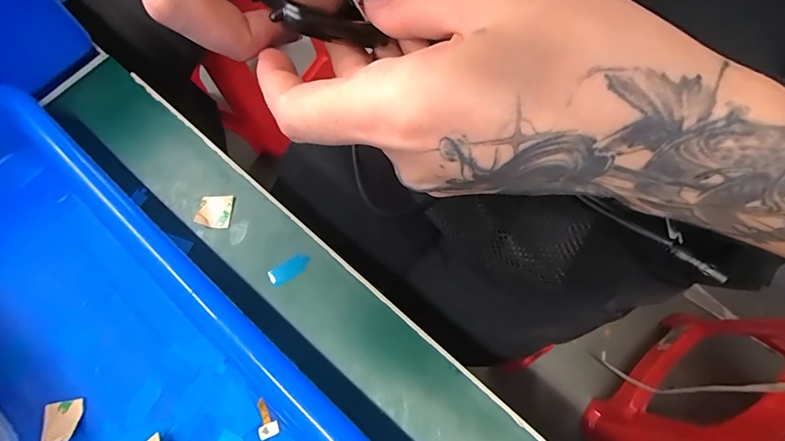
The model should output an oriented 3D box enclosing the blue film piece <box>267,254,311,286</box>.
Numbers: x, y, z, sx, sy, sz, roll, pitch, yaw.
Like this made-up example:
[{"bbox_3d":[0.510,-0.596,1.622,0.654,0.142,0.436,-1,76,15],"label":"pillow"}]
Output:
[{"bbox_3d":[-0.043,0.019,0.163,0.018,0.004,0.008,-36,70,-7],"label":"blue film piece"}]

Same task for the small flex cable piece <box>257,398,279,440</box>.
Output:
[{"bbox_3d":[-0.045,0.069,0.136,0.007,0.004,0.012,-33,69,-6],"label":"small flex cable piece"}]

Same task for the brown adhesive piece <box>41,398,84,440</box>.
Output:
[{"bbox_3d":[-0.121,0.074,0.143,0.014,0.004,0.015,-13,56,-2],"label":"brown adhesive piece"}]

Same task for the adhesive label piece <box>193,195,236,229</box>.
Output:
[{"bbox_3d":[-0.079,-0.004,0.176,0.015,0.004,0.015,2,70,7],"label":"adhesive label piece"}]

